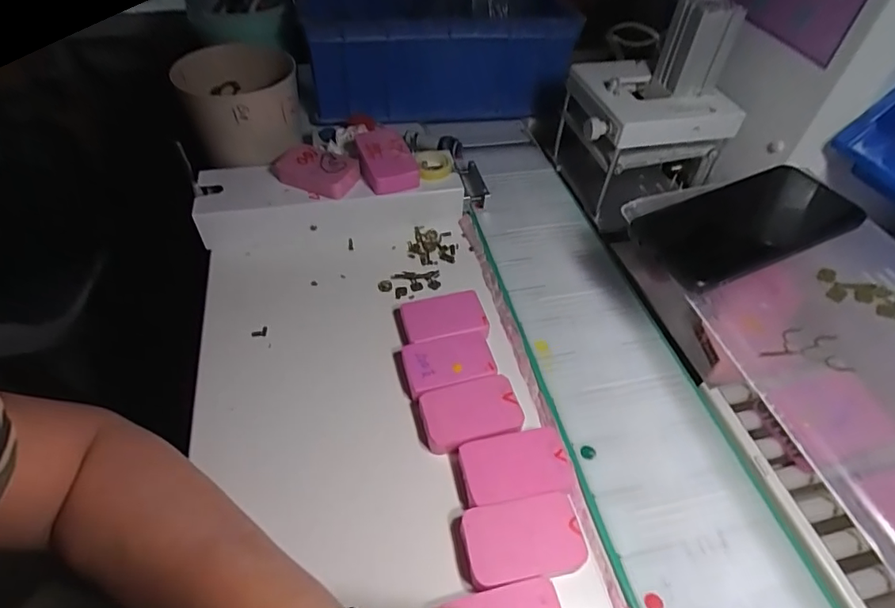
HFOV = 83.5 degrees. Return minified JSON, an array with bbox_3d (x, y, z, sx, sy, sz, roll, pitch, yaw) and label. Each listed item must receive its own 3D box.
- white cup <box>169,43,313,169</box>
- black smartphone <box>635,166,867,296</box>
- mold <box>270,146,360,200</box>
[{"bbox_3d":[-0.217,-0.214,0.530,0.109,0.071,0.142,-15,51,-19],"label":"white cup"},{"bbox_3d":[0.218,-0.059,0.377,0.147,0.008,0.079,-21,52,-10],"label":"black smartphone"},{"bbox_3d":[-0.133,-0.132,0.493,0.087,0.027,0.045,17,51,12],"label":"mold"}]

